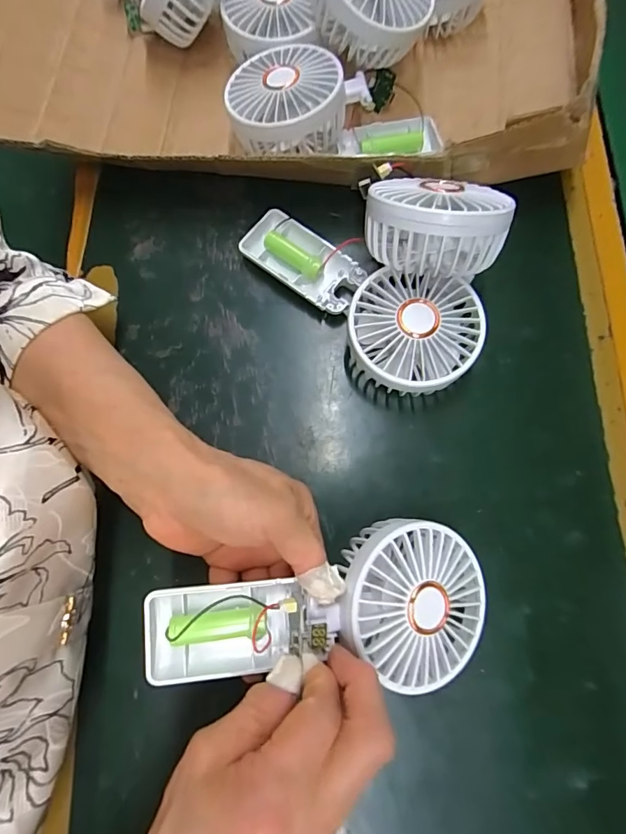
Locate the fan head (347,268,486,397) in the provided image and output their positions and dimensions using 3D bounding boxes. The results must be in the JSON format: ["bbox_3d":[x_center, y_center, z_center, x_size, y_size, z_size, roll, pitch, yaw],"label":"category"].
[{"bbox_3d":[0.066,-0.053,0.306,0.082,0.045,0.082,0,77,1],"label":"fan head"}]

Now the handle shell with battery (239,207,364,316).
[{"bbox_3d":[-0.008,-0.115,0.338,0.092,0.015,0.045,35,80,8],"label":"handle shell with battery"}]

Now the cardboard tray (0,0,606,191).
[{"bbox_3d":[-0.058,-0.336,0.357,0.539,0.078,0.330,5,77,2],"label":"cardboard tray"}]

